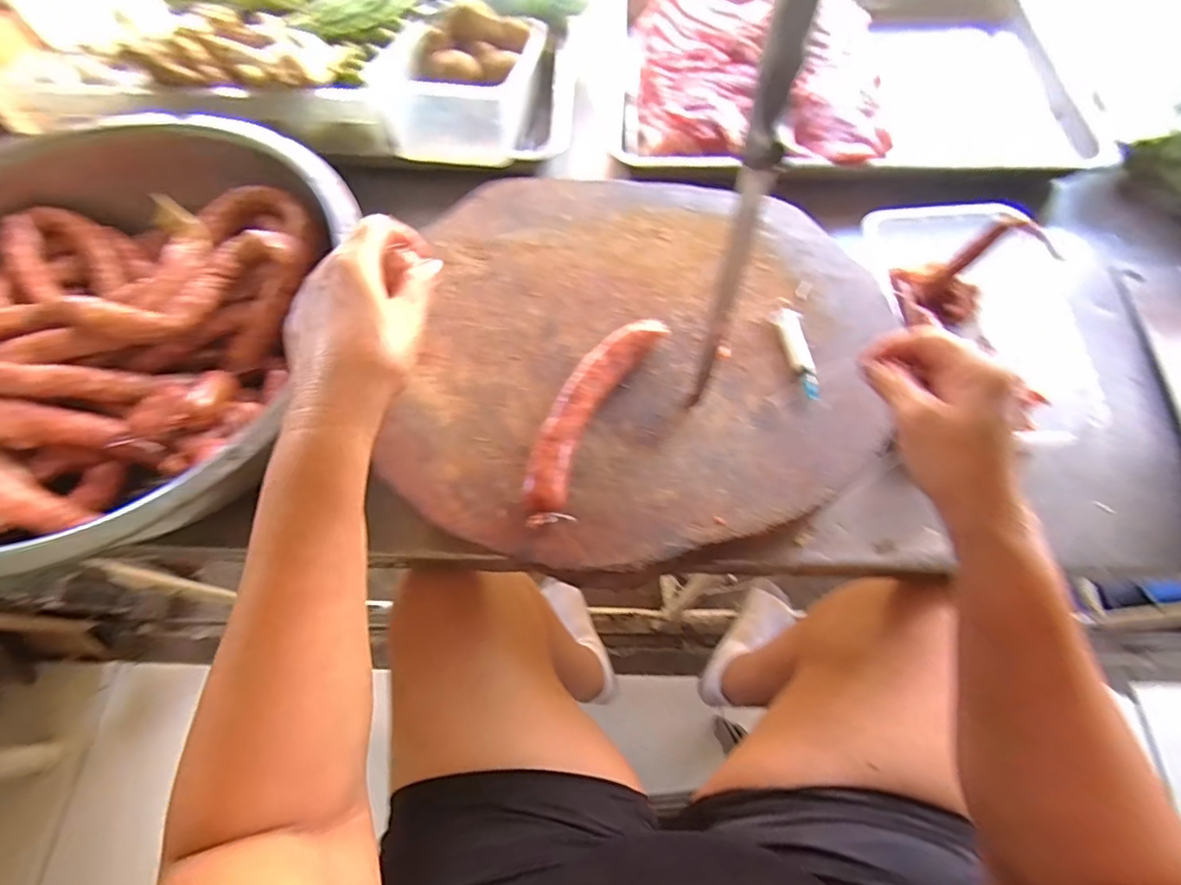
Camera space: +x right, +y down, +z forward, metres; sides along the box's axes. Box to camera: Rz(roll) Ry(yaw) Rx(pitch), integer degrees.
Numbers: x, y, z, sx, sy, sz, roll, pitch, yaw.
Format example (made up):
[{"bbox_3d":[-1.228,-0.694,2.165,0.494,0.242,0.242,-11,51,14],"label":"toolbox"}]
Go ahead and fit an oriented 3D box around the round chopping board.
[{"bbox_3d":[0.053,-0.094,0.455,0.393,0.030,0.390,2,64,1],"label":"round chopping board"}]

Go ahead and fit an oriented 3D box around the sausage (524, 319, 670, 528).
[{"bbox_3d":[-0.002,-0.024,0.408,0.047,0.026,0.193,23,66,10],"label":"sausage"}]

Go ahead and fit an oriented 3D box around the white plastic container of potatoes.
[{"bbox_3d":[-0.151,-0.442,0.627,0.176,0.066,0.234,5,64,2],"label":"white plastic container of potatoes"}]

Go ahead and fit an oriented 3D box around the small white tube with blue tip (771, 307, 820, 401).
[{"bbox_3d":[0.174,-0.076,0.440,0.020,0.008,0.088,-9,64,-5],"label":"small white tube with blue tip"}]

